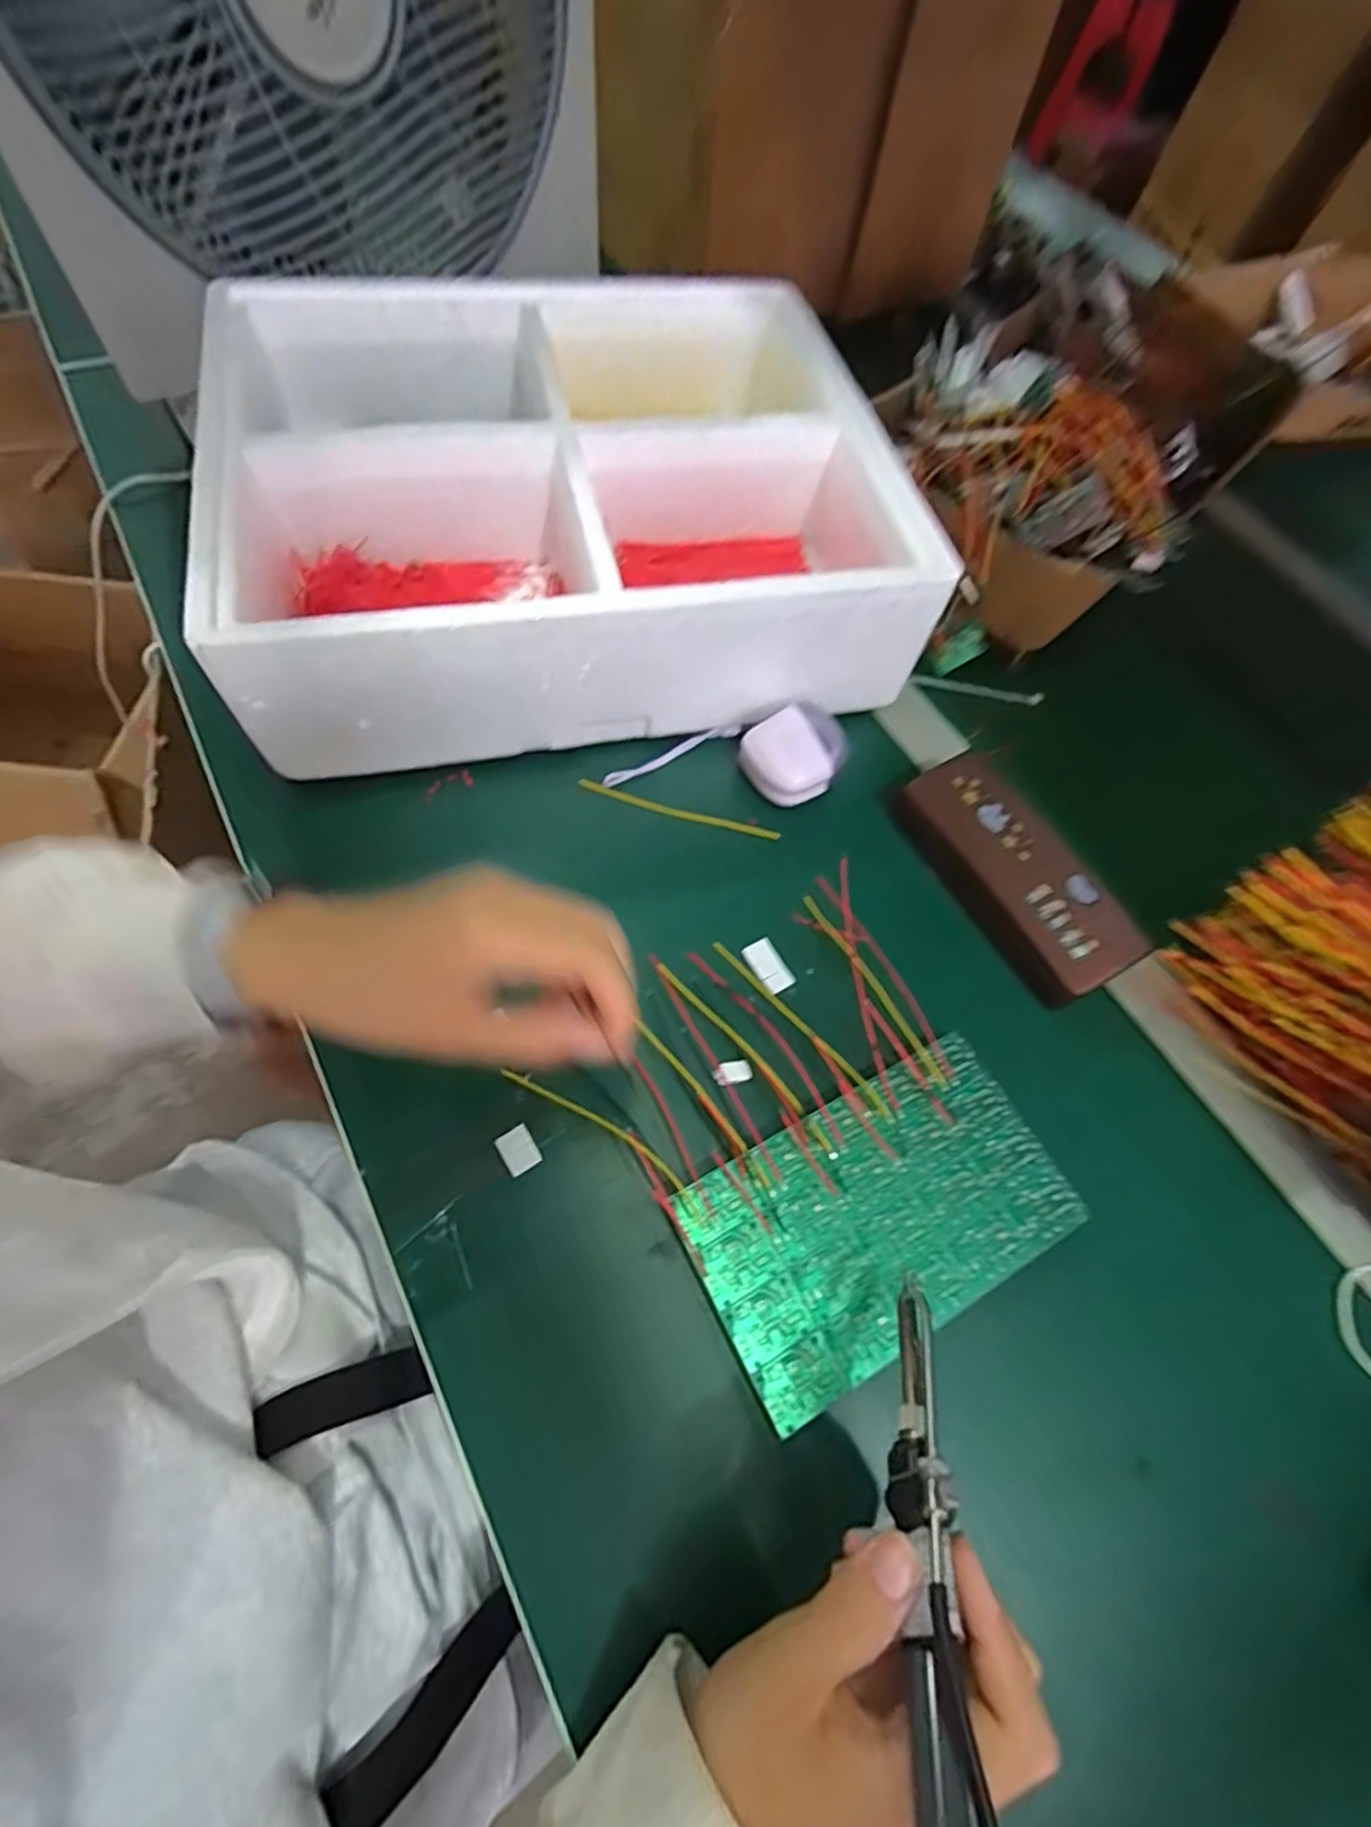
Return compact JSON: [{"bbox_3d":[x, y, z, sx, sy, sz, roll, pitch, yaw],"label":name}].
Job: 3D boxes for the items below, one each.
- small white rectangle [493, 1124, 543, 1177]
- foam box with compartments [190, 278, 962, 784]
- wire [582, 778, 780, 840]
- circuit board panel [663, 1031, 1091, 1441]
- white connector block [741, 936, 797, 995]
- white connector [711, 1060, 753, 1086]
[{"bbox_3d":[-0.079,0.113,0.330,0.016,0.004,0.020,-26,67,-15],"label":"small white rectangle"},{"bbox_3d":[-0.070,-0.256,0.447,0.380,0.103,0.307,-9,64,-8],"label":"foam box with compartments"},{"bbox_3d":[-0.004,-0.063,0.423,0.123,0.006,0.008,13,63,3],"label":"wire"},{"bbox_3d":[0.090,0.137,0.322,0.171,0.004,0.100,-24,68,-16],"label":"circuit board panel"},{"bbox_3d":[0.046,0.029,0.384,0.018,0.004,0.031,-28,68,-16],"label":"white connector block"},{"bbox_3d":[0.024,0.081,0.355,0.019,0.004,0.010,-10,64,-8],"label":"white connector"}]

